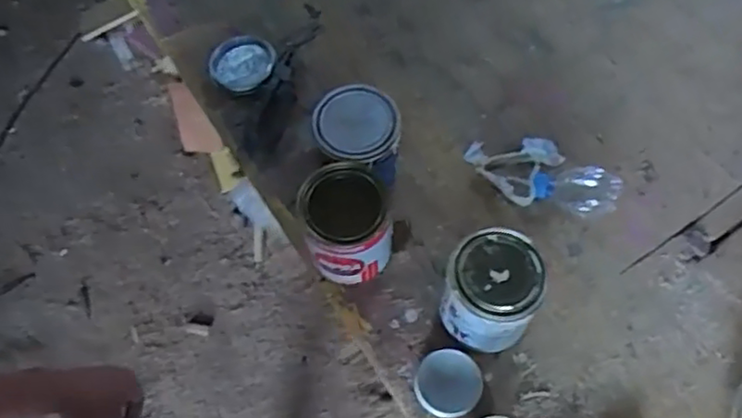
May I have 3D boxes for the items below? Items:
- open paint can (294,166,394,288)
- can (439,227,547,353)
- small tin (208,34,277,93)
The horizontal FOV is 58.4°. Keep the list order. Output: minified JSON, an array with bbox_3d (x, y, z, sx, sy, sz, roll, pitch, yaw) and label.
[{"bbox_3d":[-0.031,0.022,0.813,0.104,0.133,0.110,-15,66,-5],"label":"open paint can"},{"bbox_3d":[0.139,0.097,0.770,0.101,0.134,0.102,-1,65,1],"label":"can"},{"bbox_3d":[-0.190,-0.219,0.989,0.103,0.037,0.094,-5,63,-1],"label":"small tin"}]

